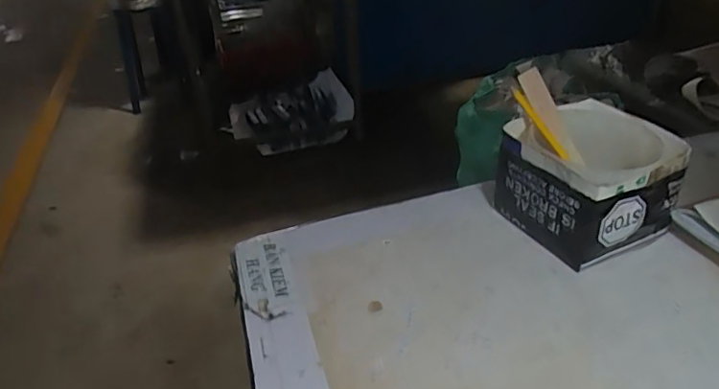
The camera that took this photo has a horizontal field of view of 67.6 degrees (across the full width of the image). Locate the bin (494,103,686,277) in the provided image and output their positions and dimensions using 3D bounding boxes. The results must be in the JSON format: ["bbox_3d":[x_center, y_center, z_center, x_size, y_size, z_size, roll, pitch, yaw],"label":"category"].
[{"bbox_3d":[0.233,-0.011,0.549,0.133,0.104,0.132,-19,37,-21],"label":"bin"}]

